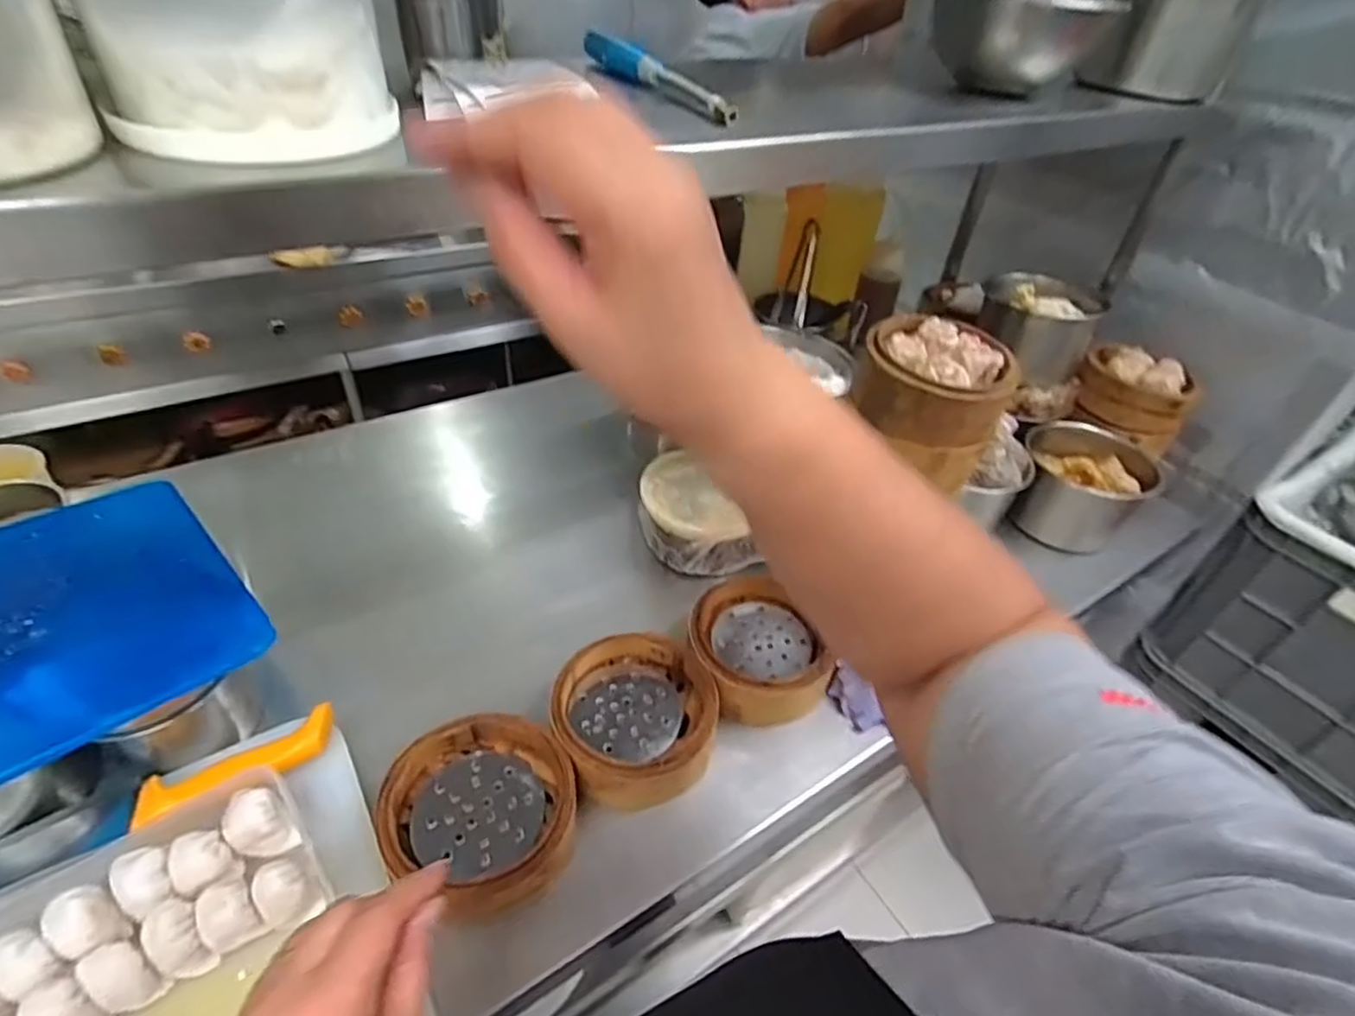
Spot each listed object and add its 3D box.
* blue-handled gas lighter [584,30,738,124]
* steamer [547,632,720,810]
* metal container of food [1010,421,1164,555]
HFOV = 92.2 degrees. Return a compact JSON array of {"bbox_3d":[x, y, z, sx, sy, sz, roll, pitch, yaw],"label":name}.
[{"bbox_3d":[-0.016,-0.326,0.488,0.019,0.027,0.222,-19,46,-25],"label":"blue-handled gas lighter"},{"bbox_3d":[-0.039,0.185,0.577,0.142,0.049,0.145,2,41,-2],"label":"steamer"},{"bbox_3d":[0.528,-0.024,0.869,0.150,0.134,0.126,23,44,20],"label":"metal container of food"}]

